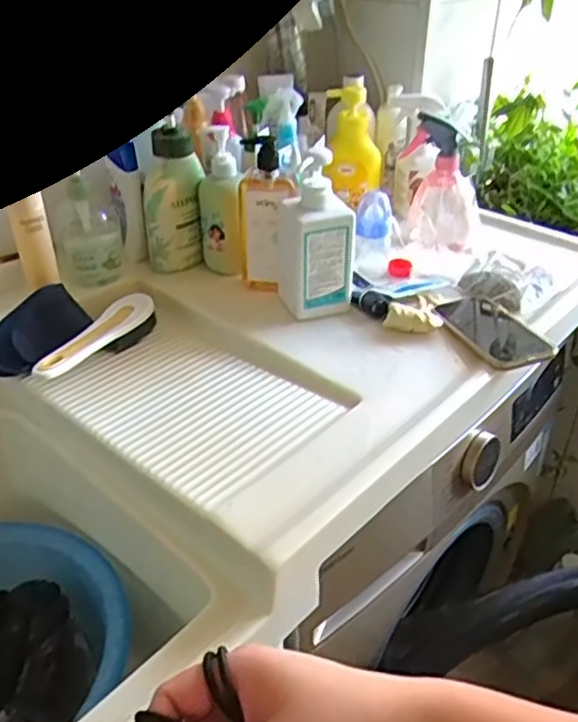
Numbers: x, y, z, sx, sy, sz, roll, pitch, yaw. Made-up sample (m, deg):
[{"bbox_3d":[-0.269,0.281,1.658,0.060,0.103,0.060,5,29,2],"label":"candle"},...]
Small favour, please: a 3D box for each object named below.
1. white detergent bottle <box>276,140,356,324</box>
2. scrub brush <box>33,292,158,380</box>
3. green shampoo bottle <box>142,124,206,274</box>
[{"bbox_3d":[0.033,-0.149,0.795,0.078,0.180,0.076,-9,37,-12],"label":"white detergent bottle"},{"bbox_3d":[-0.225,-0.026,0.785,0.051,0.039,0.191,19,40,23],"label":"scrub brush"},{"bbox_3d":[-0.151,-0.207,0.885,0.079,0.174,0.051,-4,36,-6],"label":"green shampoo bottle"}]

